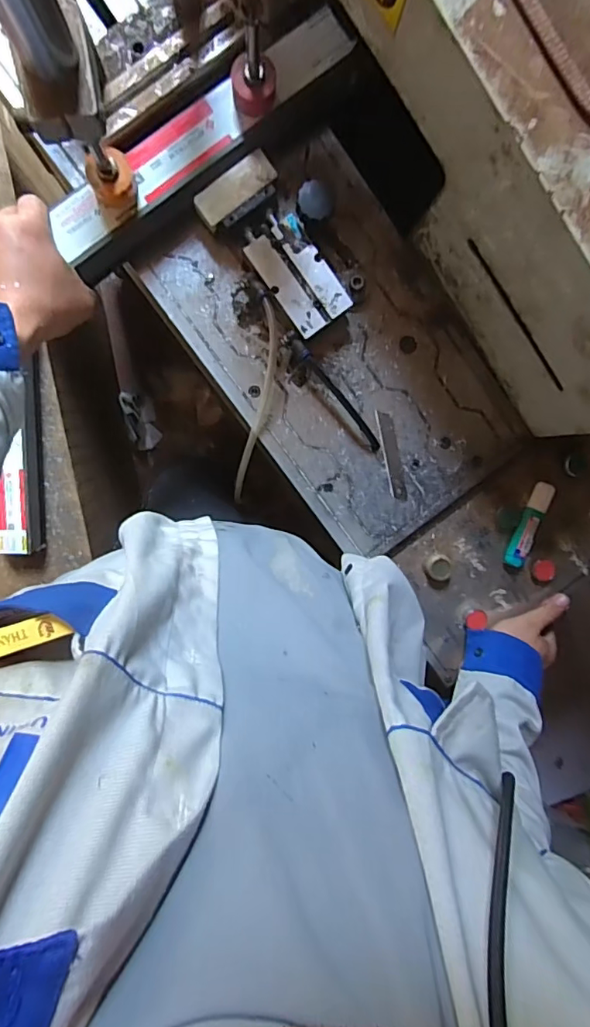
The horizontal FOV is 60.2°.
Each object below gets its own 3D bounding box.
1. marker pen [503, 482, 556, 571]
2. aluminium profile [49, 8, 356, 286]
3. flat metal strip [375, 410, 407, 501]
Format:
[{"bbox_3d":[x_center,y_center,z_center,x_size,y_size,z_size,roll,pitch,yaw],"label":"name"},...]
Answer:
[{"bbox_3d":[0.284,0.015,0.614,0.025,0.018,0.107,19,95,-6],"label":"marker pen"},{"bbox_3d":[-0.091,-0.362,0.507,0.337,0.042,0.067,-39,98,1],"label":"aluminium profile"},{"bbox_3d":[0.112,-0.066,0.592,0.019,0.004,0.103,-13,97,-3],"label":"flat metal strip"}]

